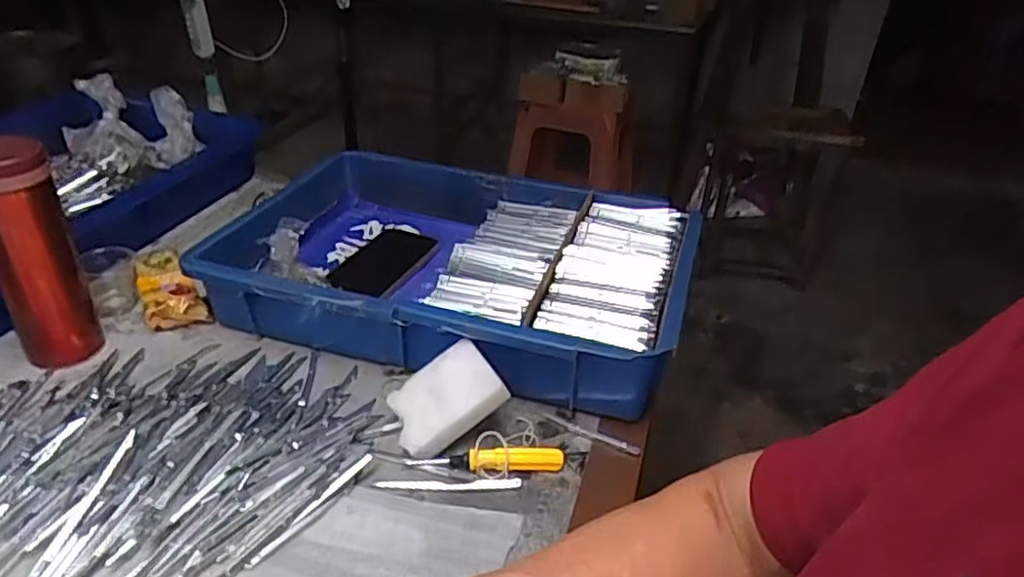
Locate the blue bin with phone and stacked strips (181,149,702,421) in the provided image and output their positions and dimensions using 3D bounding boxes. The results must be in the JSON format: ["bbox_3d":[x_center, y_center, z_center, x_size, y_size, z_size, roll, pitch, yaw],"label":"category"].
[{"bbox_3d":[-0.053,-0.021,0.673,0.434,0.096,0.278,12,32,13],"label":"blue bin with phone and stacked strips"}]

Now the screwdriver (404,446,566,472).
[{"bbox_3d":[-0.019,0.126,0.502,0.115,0.018,0.014,3,31,-1],"label":"screwdriver"}]

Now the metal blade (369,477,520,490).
[{"bbox_3d":[-0.046,0.142,0.489,0.105,0.004,0.010,-1,42,0],"label":"metal blade"}]

